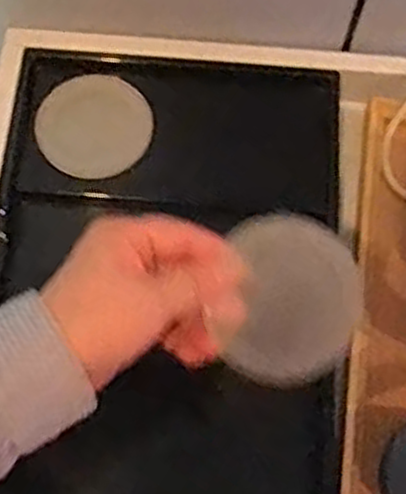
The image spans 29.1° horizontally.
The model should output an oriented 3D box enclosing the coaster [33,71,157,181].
[{"bbox_3d":[-0.074,-0.082,0.531,0.074,0.005,0.072,0,82,0],"label":"coaster"}]

